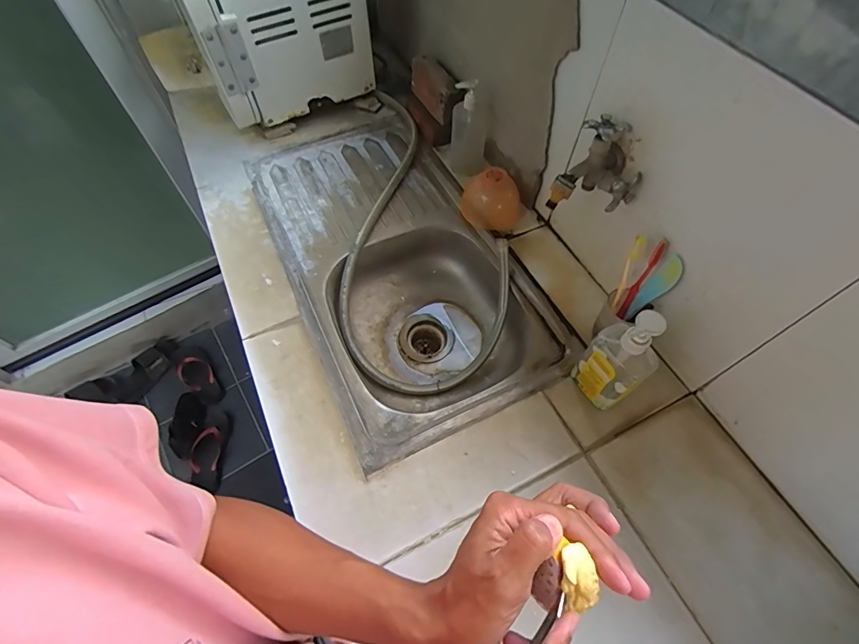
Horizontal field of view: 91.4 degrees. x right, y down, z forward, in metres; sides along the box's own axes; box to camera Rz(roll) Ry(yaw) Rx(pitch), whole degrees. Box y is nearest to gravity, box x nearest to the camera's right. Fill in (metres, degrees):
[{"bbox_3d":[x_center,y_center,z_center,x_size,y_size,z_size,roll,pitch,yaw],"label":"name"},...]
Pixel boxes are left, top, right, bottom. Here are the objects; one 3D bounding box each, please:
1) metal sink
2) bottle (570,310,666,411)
[{"bbox_3d":[-0.073,-0.116,0.863,0.398,0.138,0.748,-22,62,-14],"label":"metal sink"},{"bbox_3d":[0.258,0.054,0.575,0.057,0.197,0.083,-35,65,-19],"label":"bottle"}]

